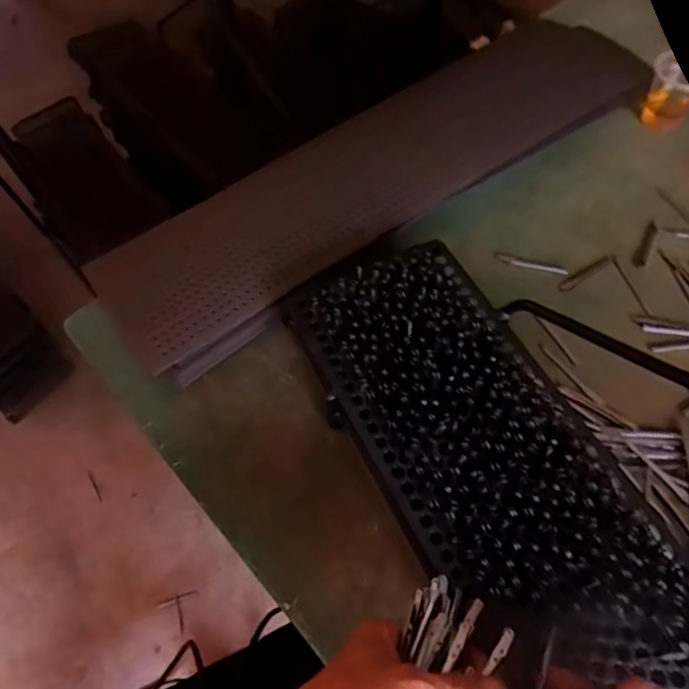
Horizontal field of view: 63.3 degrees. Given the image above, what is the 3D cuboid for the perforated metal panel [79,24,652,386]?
[{"bbox_3d":[0.056,-0.189,0.591,0.648,0.054,0.161,-35,65,-17],"label":"perforated metal panel"}]

